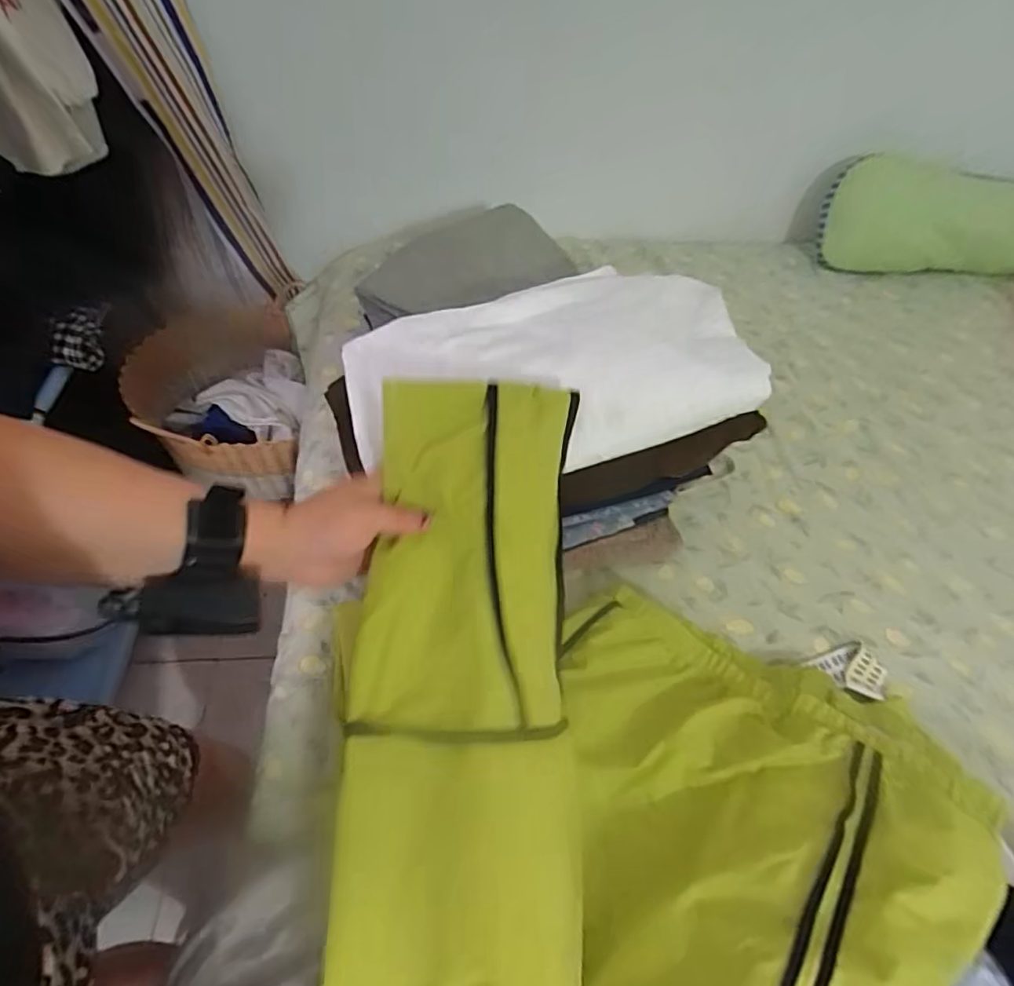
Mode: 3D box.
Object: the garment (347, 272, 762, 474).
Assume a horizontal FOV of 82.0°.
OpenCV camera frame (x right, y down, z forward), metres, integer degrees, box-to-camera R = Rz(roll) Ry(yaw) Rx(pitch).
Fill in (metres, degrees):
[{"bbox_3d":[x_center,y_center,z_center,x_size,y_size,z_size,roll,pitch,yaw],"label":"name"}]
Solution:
[{"bbox_3d":[0.040,-0.134,0.597,0.399,0.054,0.228,-11,56,-10],"label":"garment"}]

